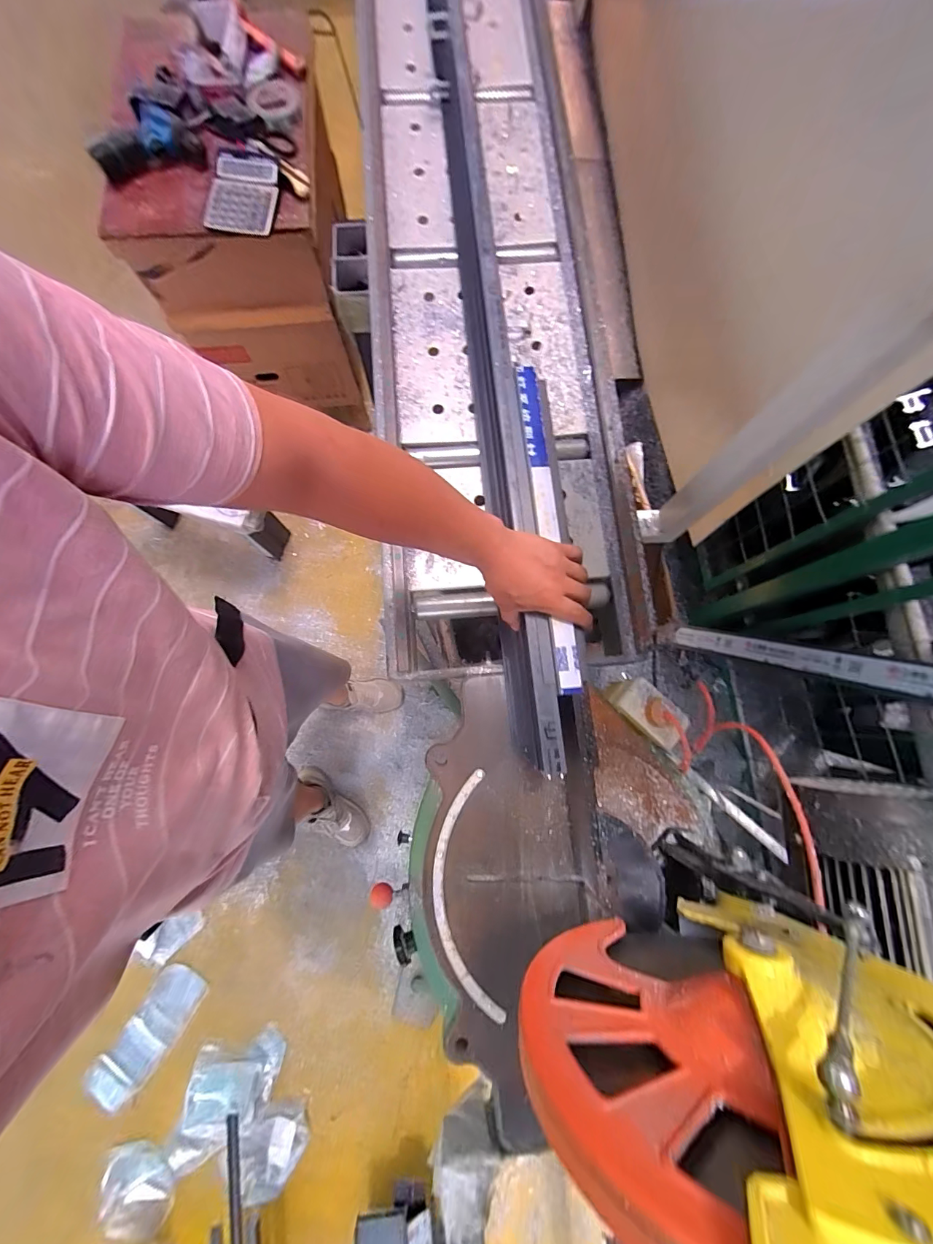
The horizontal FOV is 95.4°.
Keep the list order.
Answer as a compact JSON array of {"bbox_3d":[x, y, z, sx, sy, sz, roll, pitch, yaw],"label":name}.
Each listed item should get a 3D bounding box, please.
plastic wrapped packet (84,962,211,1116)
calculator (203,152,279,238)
[{"bbox_3d":[-0.881,1.142,1.160,0.145,0.037,0.337,35,80,5],"label":"plastic wrapped packet"},{"bbox_3d":[-0.461,-0.881,0.873,0.136,0.021,0.156,3,92,-6],"label":"calculator"}]

